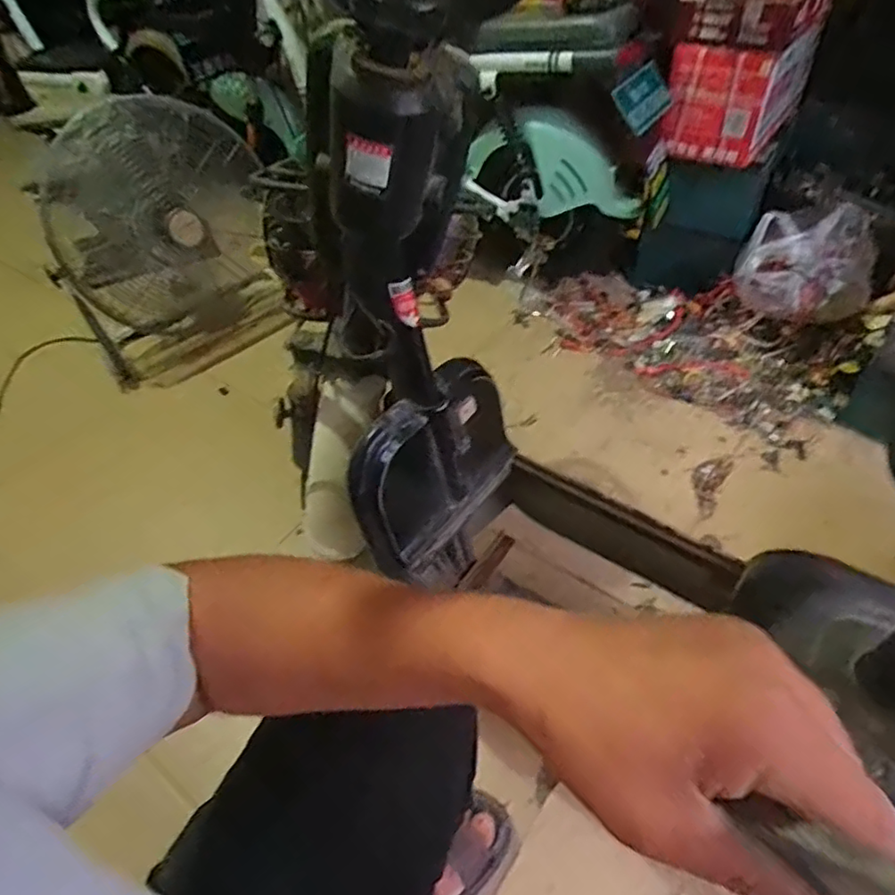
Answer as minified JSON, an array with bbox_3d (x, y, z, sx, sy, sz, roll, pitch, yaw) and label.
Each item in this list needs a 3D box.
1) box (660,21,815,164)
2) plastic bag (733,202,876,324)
[{"bbox_3d":[0.615,-0.761,1.281,0.203,0.197,0.339,24,54,23],"label":"box"},{"bbox_3d":[0.754,-0.376,1.274,0.292,0.200,0.125,1,48,5],"label":"plastic bag"}]

